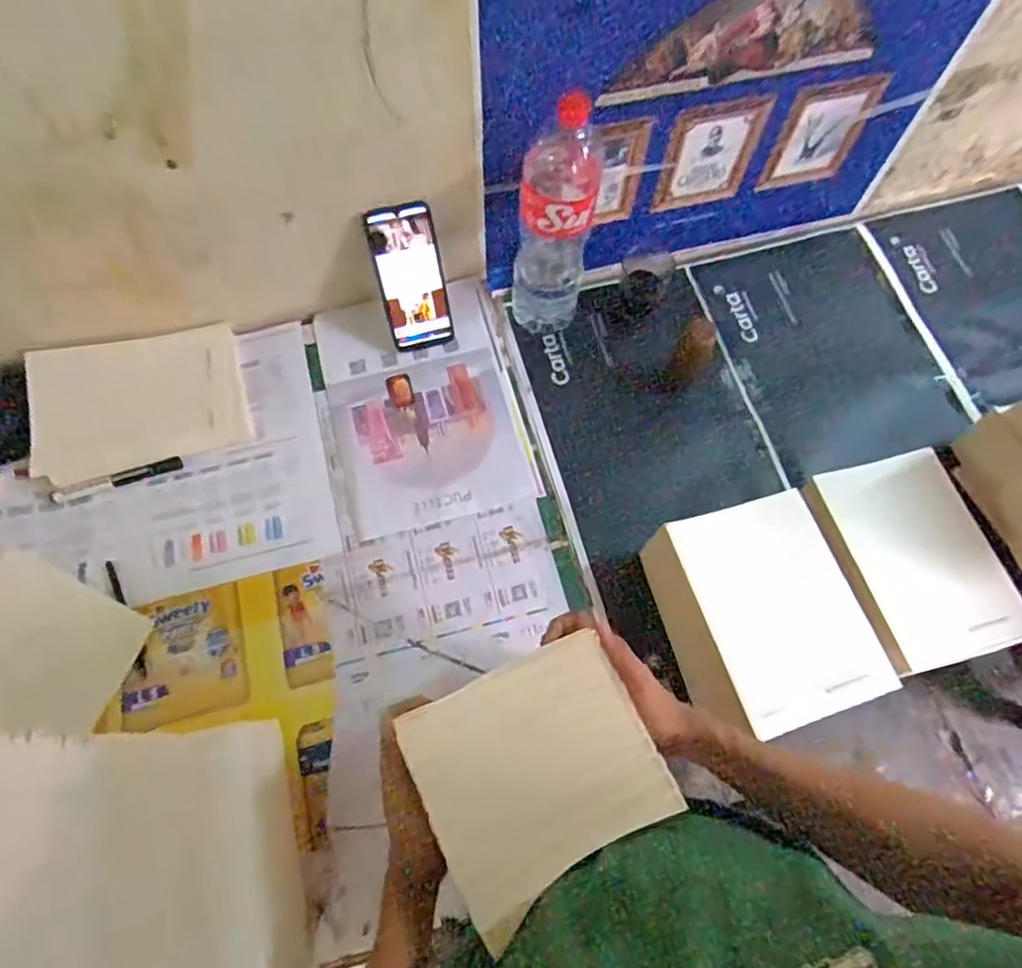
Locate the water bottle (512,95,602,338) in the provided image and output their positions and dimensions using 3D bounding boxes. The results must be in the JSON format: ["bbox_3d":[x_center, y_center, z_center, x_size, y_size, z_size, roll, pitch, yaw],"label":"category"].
[{"bbox_3d":[0.051,-0.305,0.783,0.093,0.263,0.100,2,68,0],"label":"water bottle"}]

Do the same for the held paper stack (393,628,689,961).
[{"bbox_3d":[0.020,0.199,0.446,0.156,0.016,0.142,-26,70,-11],"label":"held paper stack"}]

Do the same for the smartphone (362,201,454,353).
[{"bbox_3d":[-0.120,-0.246,0.775,0.078,0.172,0.010,-14,36,-6],"label":"smartphone"}]

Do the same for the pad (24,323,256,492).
[{"bbox_3d":[-0.457,-0.103,0.785,0.242,0.019,0.160,-15,85,-15],"label":"pad"}]

